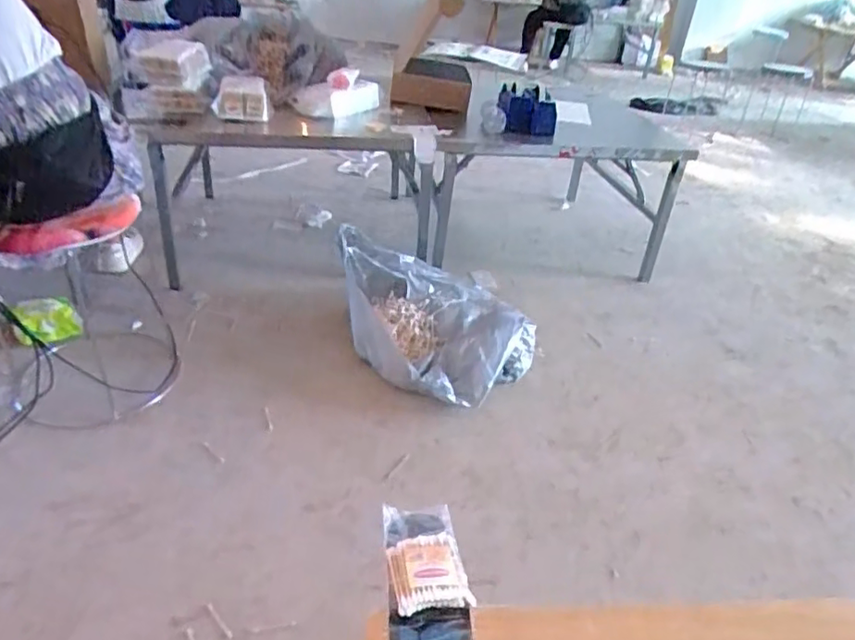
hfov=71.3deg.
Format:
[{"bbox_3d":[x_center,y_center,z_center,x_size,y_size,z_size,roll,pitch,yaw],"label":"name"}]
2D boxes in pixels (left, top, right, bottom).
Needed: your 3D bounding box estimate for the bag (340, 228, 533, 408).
[{"bbox_3d":[0.026,-0.029,1.599,0.420,0.279,0.529,-20,40,-30],"label":"bag"}]

